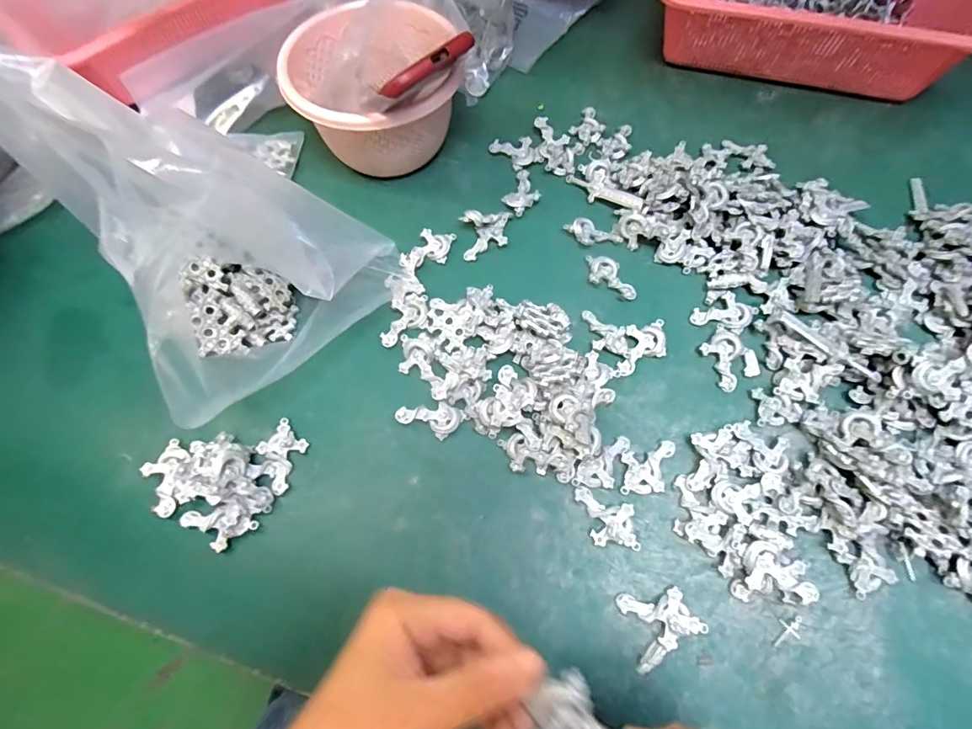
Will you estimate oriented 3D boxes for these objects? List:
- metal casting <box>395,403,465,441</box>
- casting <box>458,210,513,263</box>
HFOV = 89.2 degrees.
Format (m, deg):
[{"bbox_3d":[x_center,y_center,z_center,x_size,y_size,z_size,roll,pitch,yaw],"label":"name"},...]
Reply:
[{"bbox_3d":[-0.040,0.038,0.357,0.043,0.012,0.023,18,67,10],"label":"metal casting"},{"bbox_3d":[0.002,-0.113,0.421,0.047,0.018,0.036,-13,66,-4],"label":"casting"}]

